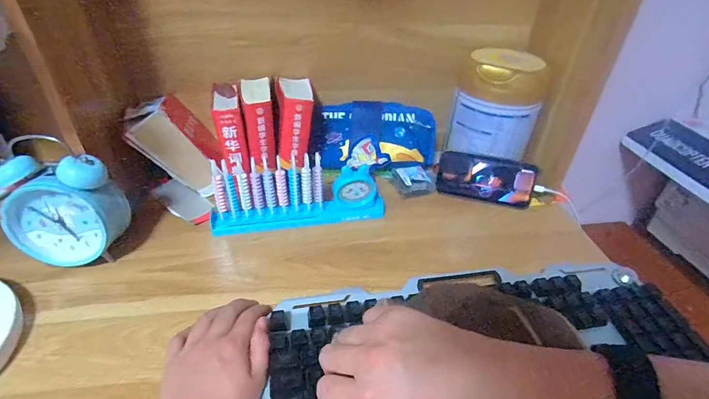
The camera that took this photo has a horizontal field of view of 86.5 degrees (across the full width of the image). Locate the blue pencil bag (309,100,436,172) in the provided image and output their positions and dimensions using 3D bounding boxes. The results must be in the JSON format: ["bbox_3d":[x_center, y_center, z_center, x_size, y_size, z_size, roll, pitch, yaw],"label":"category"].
[{"bbox_3d":[0.030,-0.108,0.637,0.202,0.108,0.050,-3,2,2],"label":"blue pencil bag"}]

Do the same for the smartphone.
[{"bbox_3d":[0.207,-0.031,0.601,0.144,0.075,0.017,10,16,15],"label":"smartphone"}]

